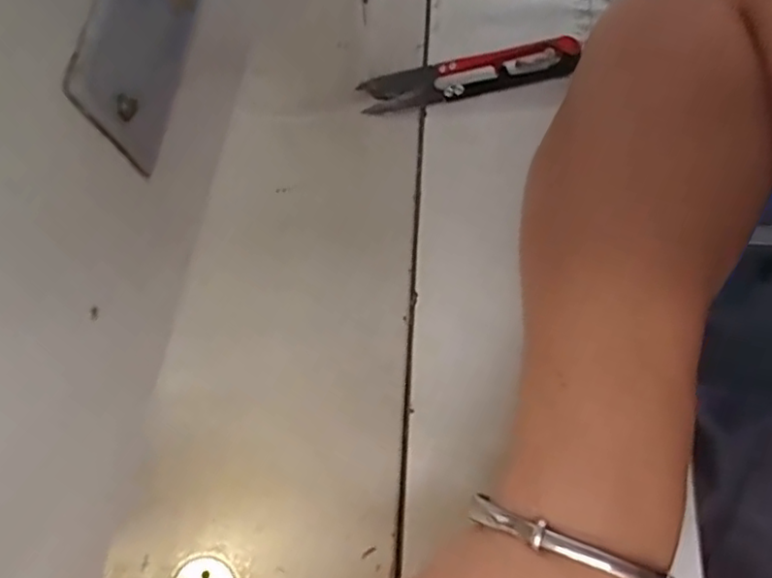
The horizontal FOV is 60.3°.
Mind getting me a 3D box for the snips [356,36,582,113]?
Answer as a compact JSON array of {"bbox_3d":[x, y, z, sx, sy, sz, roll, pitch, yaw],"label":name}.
[{"bbox_3d":[0.041,-0.105,0.327,0.104,0.013,0.023,-13,68,-3],"label":"snips"}]

